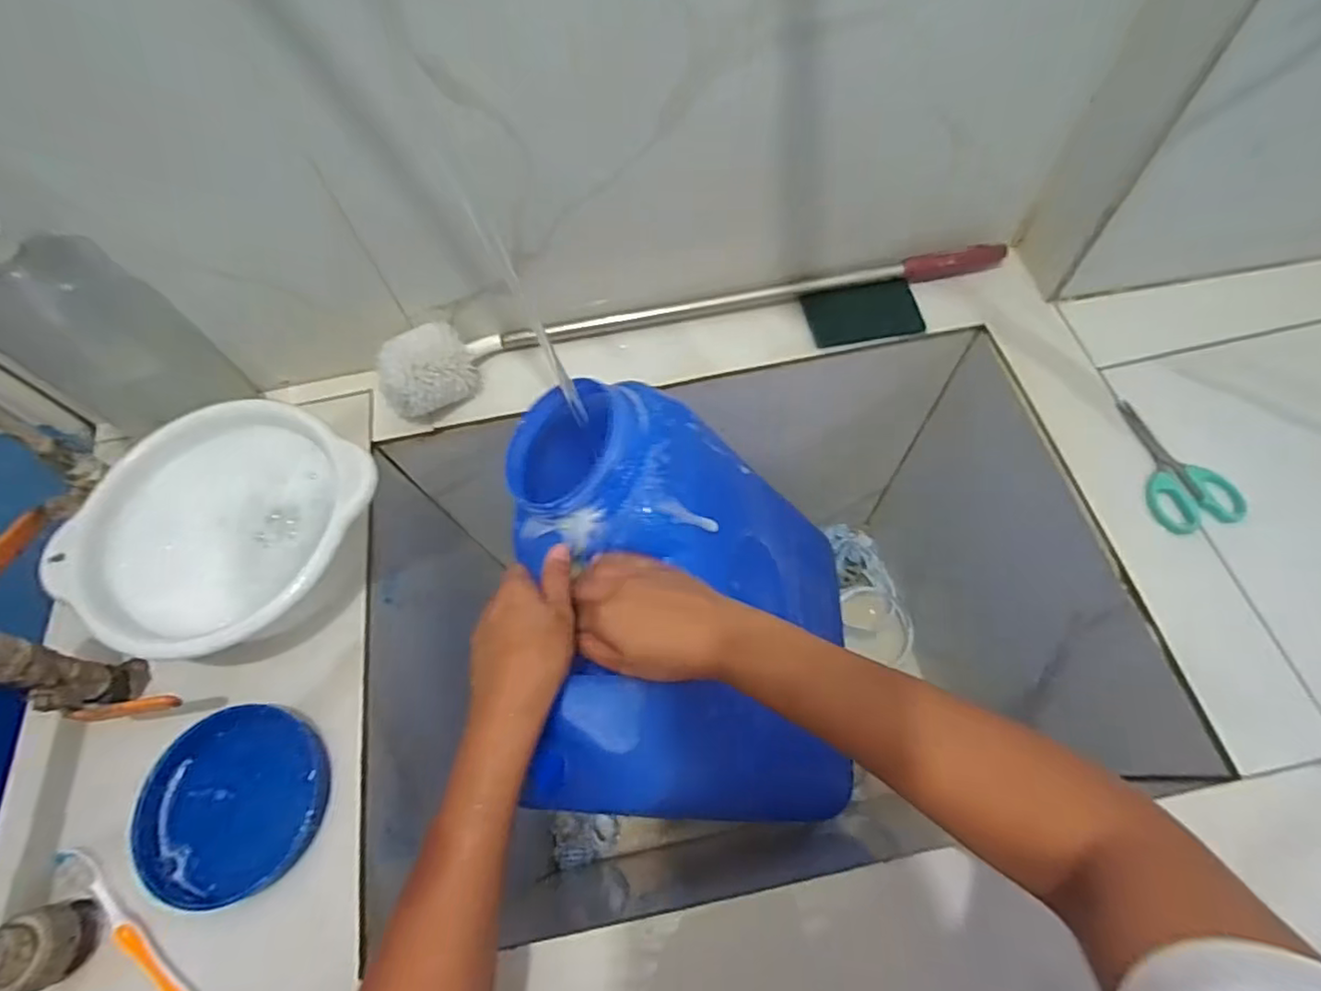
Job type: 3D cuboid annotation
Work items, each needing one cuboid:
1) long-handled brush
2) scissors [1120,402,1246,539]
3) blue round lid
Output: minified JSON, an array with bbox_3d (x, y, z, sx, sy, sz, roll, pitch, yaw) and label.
[{"bbox_3d":[0.039,-0.185,0.591,0.585,0.068,0.065,-16,63,-4],"label":"long-handled brush"},{"bbox_3d":[0.414,-0.030,0.517,0.062,0.013,0.123,-14,63,-3],"label":"scissors"},{"bbox_3d":[-0.299,0.214,0.444,0.120,0.022,0.122,-2,63,3],"label":"blue round lid"}]

